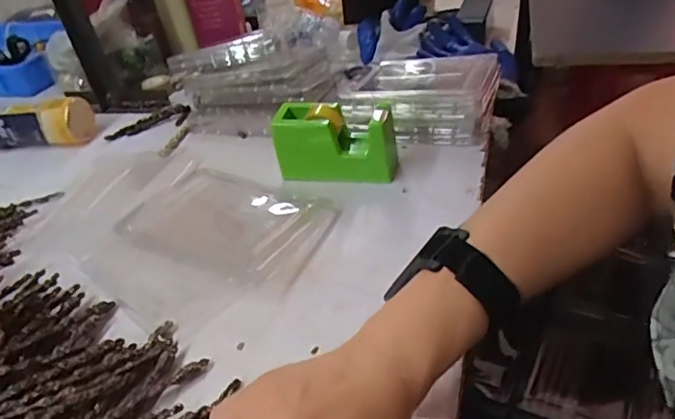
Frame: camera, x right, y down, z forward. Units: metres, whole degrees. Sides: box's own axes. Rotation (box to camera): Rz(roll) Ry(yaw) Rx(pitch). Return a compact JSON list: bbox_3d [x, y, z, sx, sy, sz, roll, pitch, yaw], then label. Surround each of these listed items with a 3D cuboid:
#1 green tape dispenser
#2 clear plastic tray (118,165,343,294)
[{"bbox_3d":[-0.002,-0.076,0.611,0.129,0.077,0.047,3,37,17],"label":"green tape dispenser"},{"bbox_3d":[-0.107,0.012,0.554,0.195,0.030,0.142,9,39,24],"label":"clear plastic tray"}]

